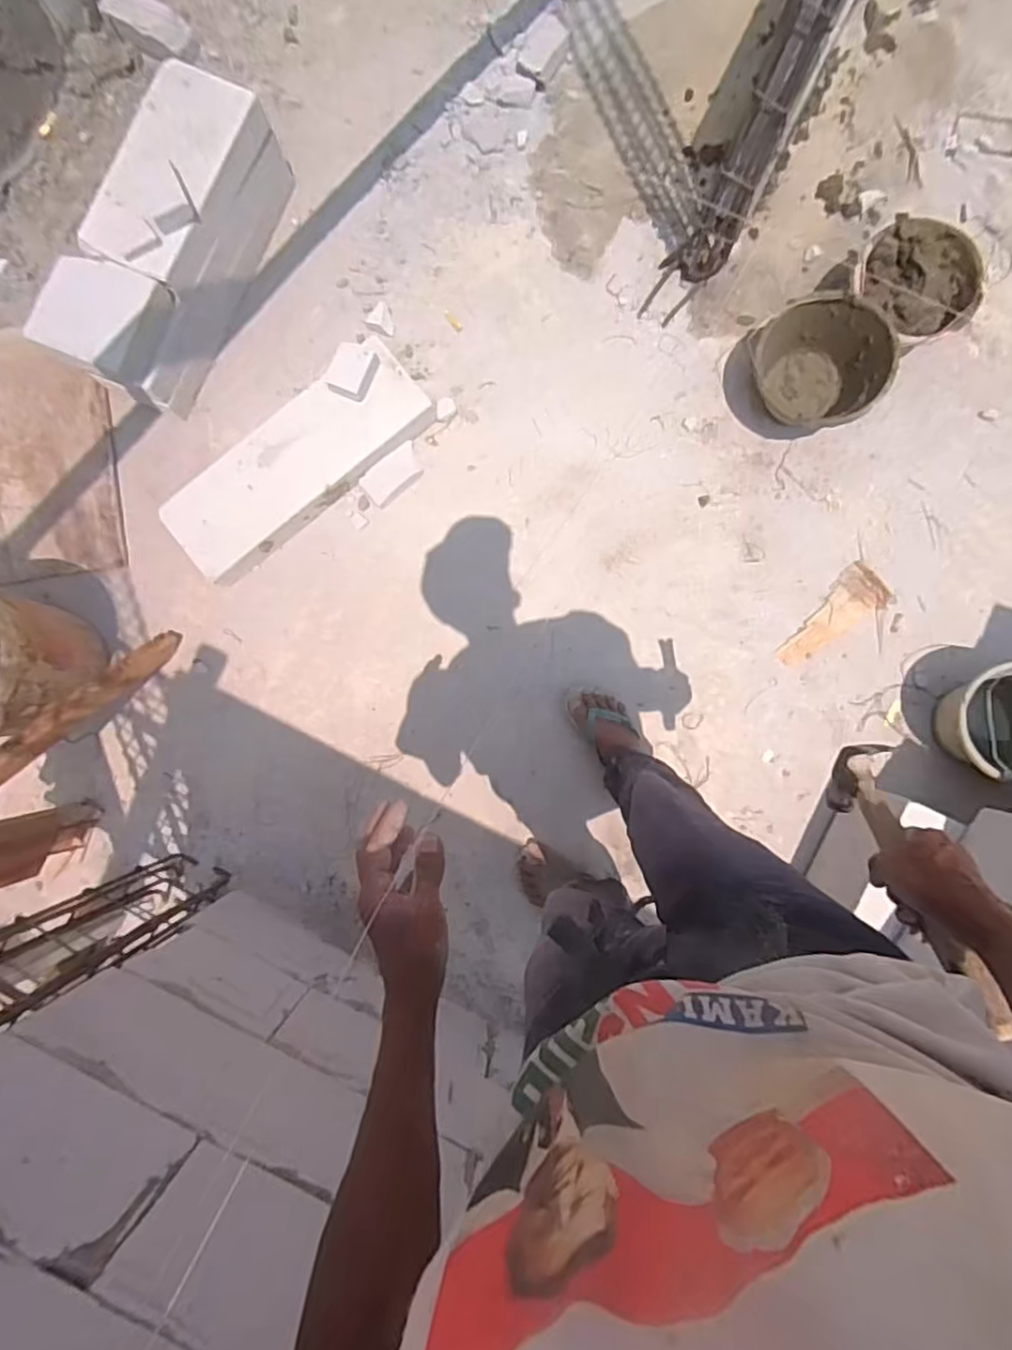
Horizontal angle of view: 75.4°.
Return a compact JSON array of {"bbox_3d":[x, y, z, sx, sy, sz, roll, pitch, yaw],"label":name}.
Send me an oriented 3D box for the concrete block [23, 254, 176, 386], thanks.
[{"bbox_3d":[-0.784,-0.696,1.273,0.178,0.117,0.220,27,88,3],"label":"concrete block"}]

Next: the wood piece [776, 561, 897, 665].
[{"bbox_3d":[0.695,-0.132,1.408,0.272,0.015,0.107,-34,89,0],"label":"wood piece"}]

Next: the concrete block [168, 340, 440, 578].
[{"bbox_3d":[-0.440,-0.457,1.390,0.609,0.092,0.203,-38,89,0],"label":"concrete block"}]

